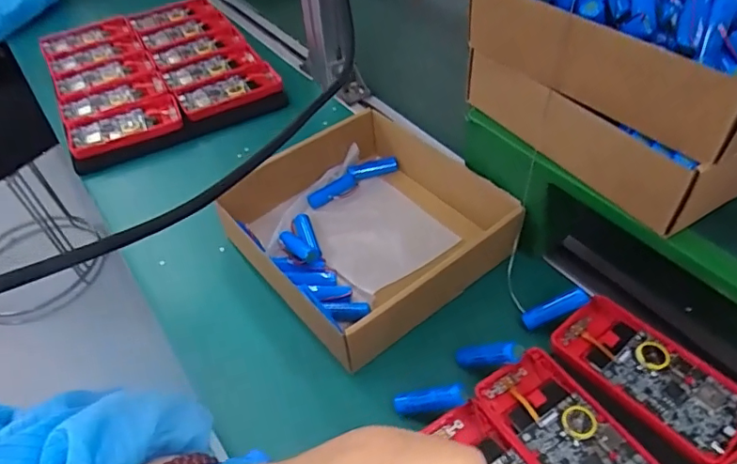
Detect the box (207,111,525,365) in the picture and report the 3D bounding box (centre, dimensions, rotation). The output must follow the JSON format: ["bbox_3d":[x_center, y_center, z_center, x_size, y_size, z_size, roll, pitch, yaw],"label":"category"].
[{"bbox_3d":[-0.003,-0.013,0.479,0.197,0.051,0.208,-32,52,-22],"label":"box"}]

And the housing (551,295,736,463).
[{"bbox_3d":[0.196,0.097,0.374,0.062,0.014,0.123,-36,53,-25],"label":"housing"}]

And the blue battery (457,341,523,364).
[{"bbox_3d":[0.086,0.088,0.385,0.058,0.012,0.011,-21,30,47],"label":"blue battery"}]

